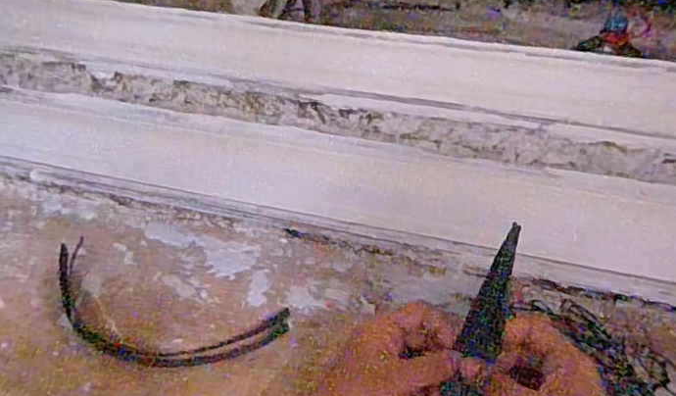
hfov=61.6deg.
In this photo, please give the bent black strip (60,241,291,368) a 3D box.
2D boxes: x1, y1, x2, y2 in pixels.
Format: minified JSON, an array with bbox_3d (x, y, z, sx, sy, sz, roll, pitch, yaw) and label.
[{"bbox_3d":[-0.171,0.104,0.514,0.242,0.004,0.089,14,49,18],"label":"bent black strip"}]

